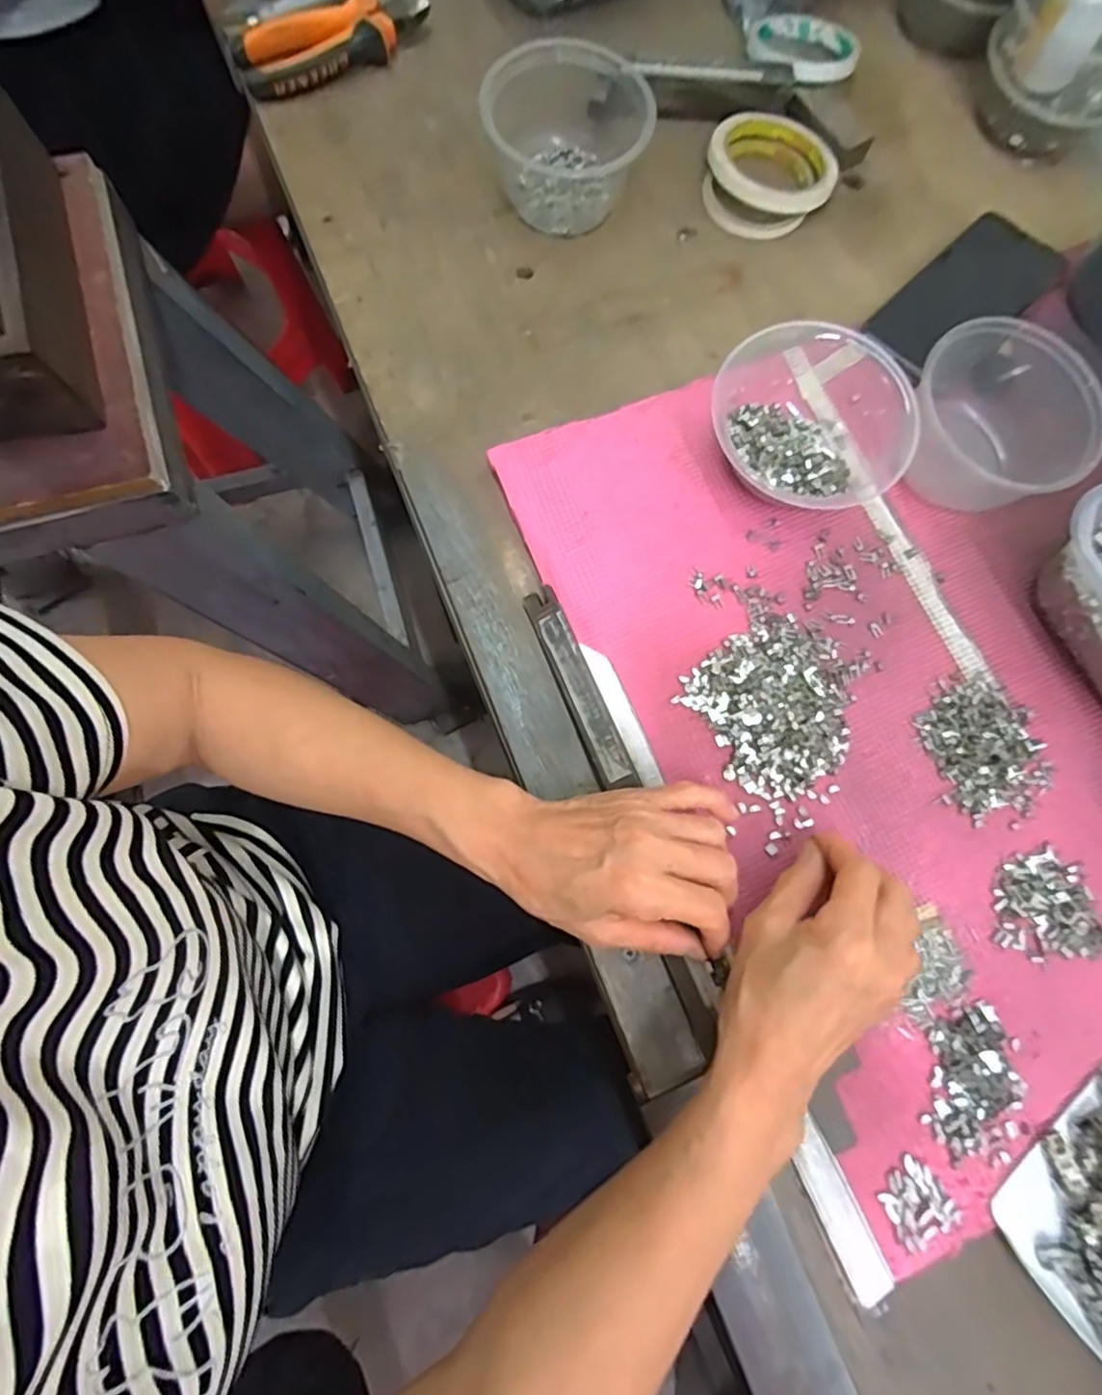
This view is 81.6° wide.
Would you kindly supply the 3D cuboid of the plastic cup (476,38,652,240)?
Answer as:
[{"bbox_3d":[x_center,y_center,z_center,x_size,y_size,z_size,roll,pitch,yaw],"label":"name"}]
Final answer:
[{"bbox_3d":[0.013,-0.409,0.454,0.108,0.066,0.116,1,78,-3],"label":"plastic cup"}]

